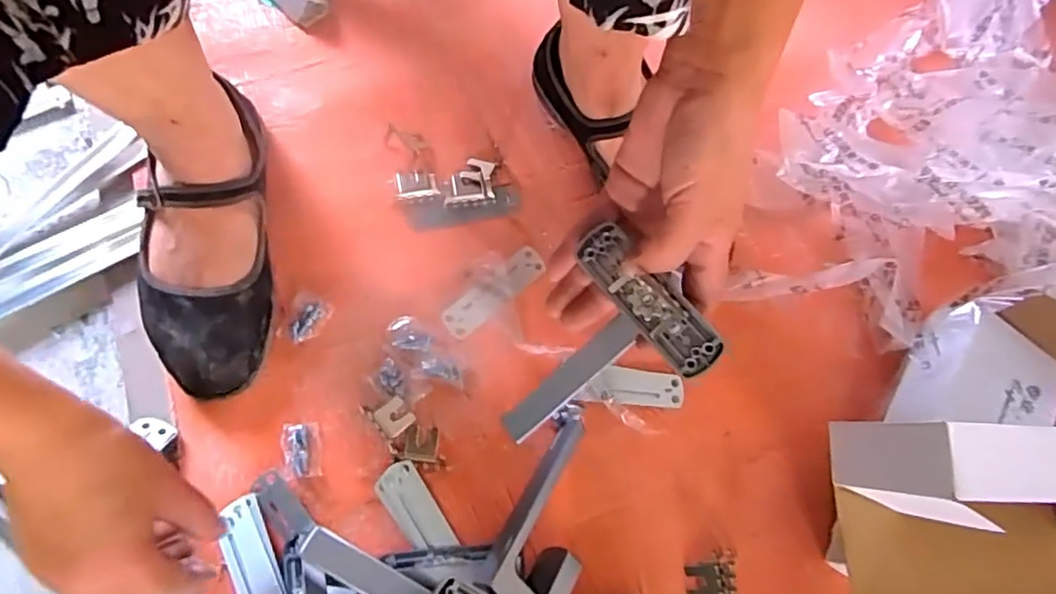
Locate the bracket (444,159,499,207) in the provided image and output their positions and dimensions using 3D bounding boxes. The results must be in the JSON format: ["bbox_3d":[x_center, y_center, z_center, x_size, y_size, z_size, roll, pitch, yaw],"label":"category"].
[{"bbox_3d":[-0.050,-0.100,0.515,0.042,0.010,0.042,3,72,-1],"label":"bracket"}]

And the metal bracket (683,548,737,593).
[{"bbox_3d":[0.132,0.203,0.427,0.035,0.011,0.042,4,72,-1],"label":"metal bracket"}]

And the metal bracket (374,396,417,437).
[{"bbox_3d":[-0.100,0.090,0.451,0.024,0.010,0.024,-36,77,-13],"label":"metal bracket"}]

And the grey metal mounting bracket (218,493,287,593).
[{"bbox_3d":[-0.189,0.184,0.412,0.032,0.008,0.093,-27,61,-10],"label":"grey metal mounting bracket"}]

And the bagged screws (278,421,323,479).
[{"bbox_3d":[-0.169,0.114,0.446,0.027,0.007,0.040,-11,73,-5],"label":"bagged screws"}]

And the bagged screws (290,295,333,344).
[{"bbox_3d":[-0.176,0.018,0.476,0.030,0.005,0.038,29,73,7],"label":"bagged screws"}]

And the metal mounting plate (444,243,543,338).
[{"bbox_3d":[-0.027,-0.005,0.487,0.095,0.004,0.026,-40,78,-13],"label":"metal mounting plate"}]

